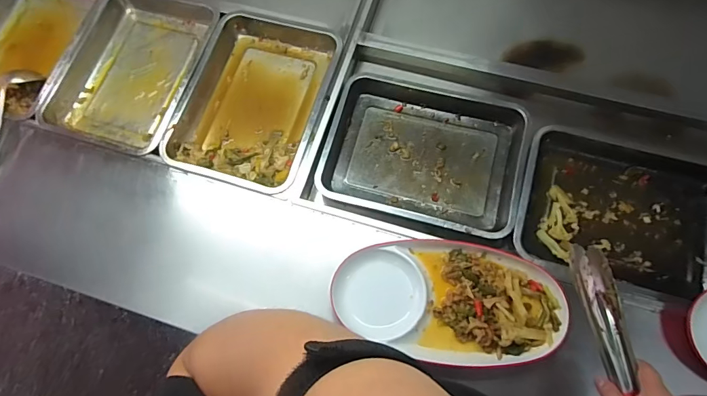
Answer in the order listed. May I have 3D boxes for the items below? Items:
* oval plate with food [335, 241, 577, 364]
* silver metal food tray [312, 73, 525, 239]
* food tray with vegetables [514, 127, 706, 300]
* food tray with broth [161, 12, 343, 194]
[{"bbox_3d":[0.142,0.160,0.656,0.338,0.060,0.177,4,68,2],"label":"oval plate with food"},{"bbox_3d":[0.127,-0.082,0.777,0.343,0.064,0.270,13,74,9],"label":"silver metal food tray"},{"bbox_3d":[0.466,0.021,0.726,0.350,0.058,0.249,17,75,10],"label":"food tray with vegetables"},{"bbox_3d":[-0.186,-0.193,0.811,0.270,0.056,0.341,14,75,9],"label":"food tray with broth"}]

